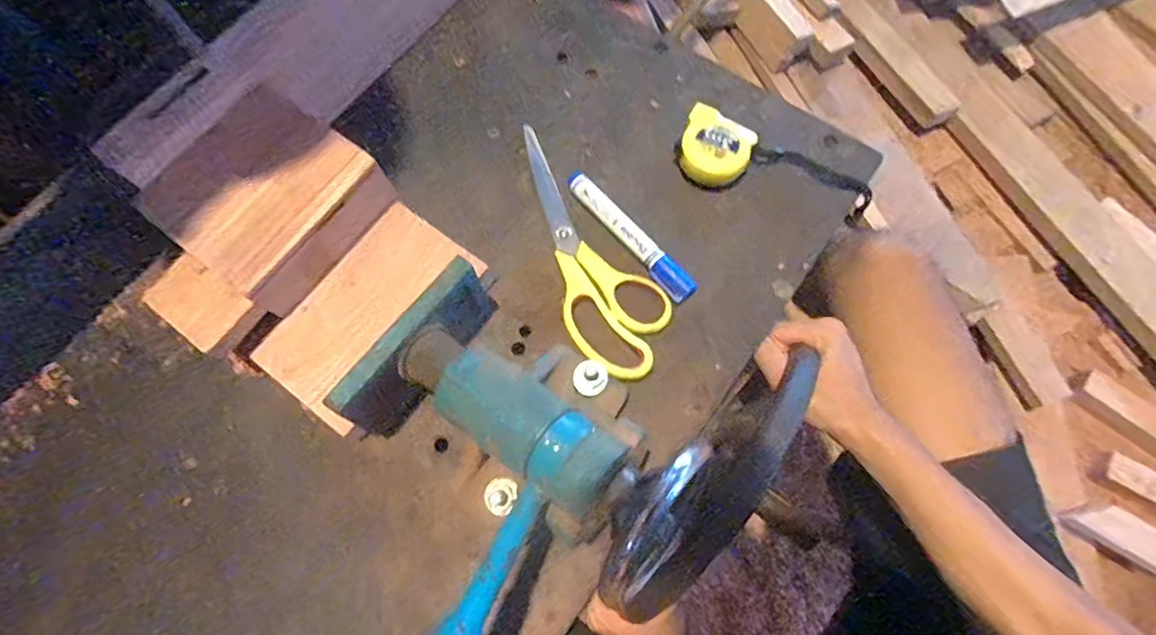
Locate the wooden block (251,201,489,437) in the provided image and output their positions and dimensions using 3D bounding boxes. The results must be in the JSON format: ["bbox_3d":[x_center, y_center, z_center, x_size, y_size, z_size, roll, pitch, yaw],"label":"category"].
[{"bbox_3d":[-0.155,-0.002,0.418,0.092,0.031,0.158,36,76,11],"label":"wooden block"}]

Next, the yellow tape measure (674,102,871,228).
[{"bbox_3d":[0.162,-0.118,0.453,0.166,0.030,0.063,24,74,8],"label":"yellow tape measure"}]

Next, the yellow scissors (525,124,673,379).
[{"bbox_3d":[-0.004,-0.055,0.441,0.076,0.014,0.228,-31,74,-9],"label":"yellow scissors"}]

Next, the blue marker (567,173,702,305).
[{"bbox_3d":[0.041,-0.066,0.441,0.021,0.018,0.137,-38,75,-11],"label":"blue marker"}]

